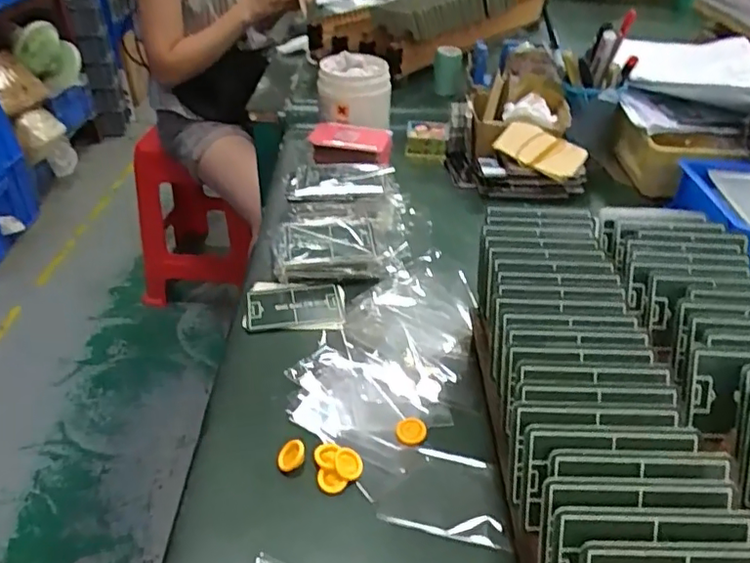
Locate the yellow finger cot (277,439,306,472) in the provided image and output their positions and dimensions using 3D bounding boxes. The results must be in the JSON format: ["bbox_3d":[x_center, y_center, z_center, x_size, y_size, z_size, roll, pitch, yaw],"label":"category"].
[{"bbox_3d":[-0.055,0.114,0.367,0.016,0.004,0.021,11,75,13],"label":"yellow finger cot"}]

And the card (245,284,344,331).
[{"bbox_3d":[-0.072,0.024,0.499,0.083,0.008,0.056,-1,37,-7],"label":"card"}]

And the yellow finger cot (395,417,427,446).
[{"bbox_3d":[0.026,0.104,0.391,0.020,0.004,0.021,16,39,17],"label":"yellow finger cot"}]

